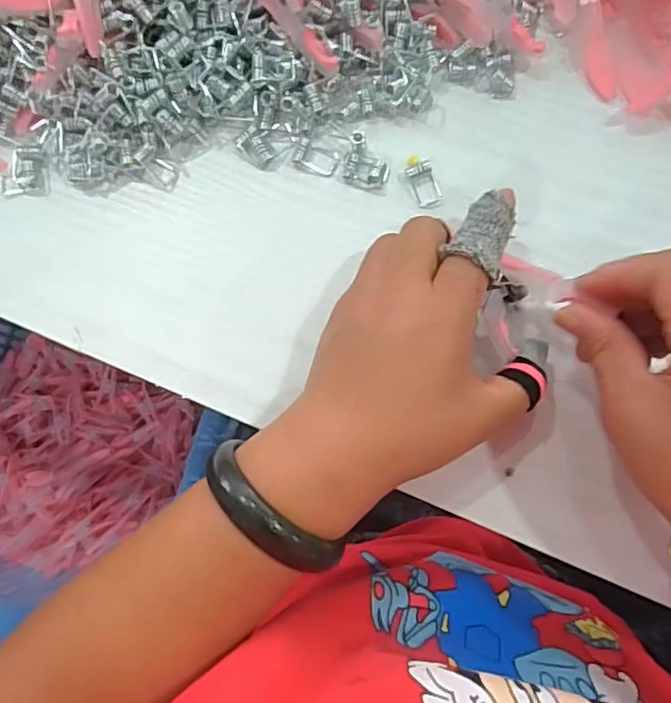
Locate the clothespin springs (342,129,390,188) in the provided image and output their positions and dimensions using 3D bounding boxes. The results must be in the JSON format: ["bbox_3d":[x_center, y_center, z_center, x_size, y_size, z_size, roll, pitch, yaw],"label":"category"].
[{"bbox_3d":[0.017,-0.102,0.310,0.023,0.010,0.029,13,85,6],"label":"clothespin springs"}]

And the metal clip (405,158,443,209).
[{"bbox_3d":[0.046,-0.089,0.308,0.015,0.007,0.026,-21,83,2],"label":"metal clip"}]

